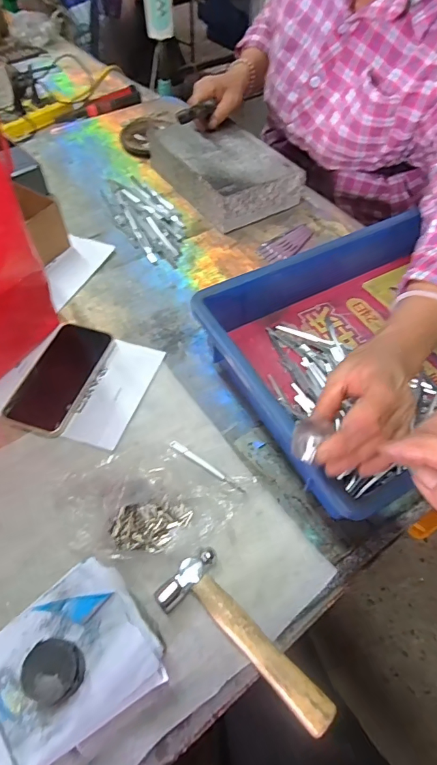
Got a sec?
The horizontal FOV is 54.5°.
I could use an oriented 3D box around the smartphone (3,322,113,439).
[{"bbox_3d":[-0.188,-0.007,0.506,0.078,0.010,0.150,17,57,9],"label":"smartphone"}]

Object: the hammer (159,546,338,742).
[{"bbox_3d":[0.023,0.205,0.342,0.154,0.026,0.058,37,62,20],"label":"hammer"}]

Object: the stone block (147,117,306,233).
[{"bbox_3d":[0.008,-0.362,0.712,0.154,0.065,0.236,-30,62,-21],"label":"stone block"}]

